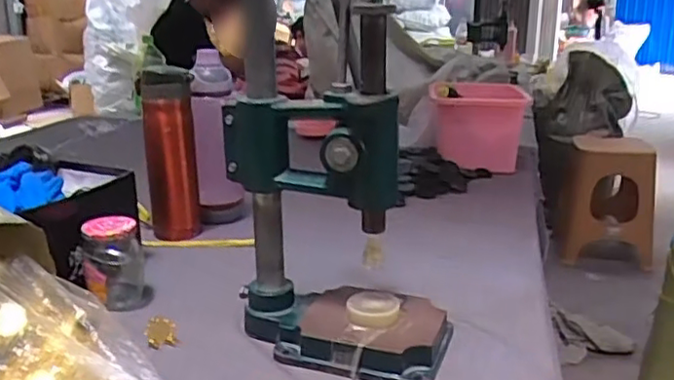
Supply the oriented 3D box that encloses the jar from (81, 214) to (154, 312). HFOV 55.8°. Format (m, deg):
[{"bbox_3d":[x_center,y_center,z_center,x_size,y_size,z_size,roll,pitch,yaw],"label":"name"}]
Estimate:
[{"bbox_3d":[-0.245,0.078,0.706,0.066,0.094,0.059,-5,17,-19],"label":"jar"}]

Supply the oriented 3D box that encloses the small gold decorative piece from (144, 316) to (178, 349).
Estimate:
[{"bbox_3d":[-0.172,0.139,0.624,0.028,0.028,0.015,-3,17,-13],"label":"small gold decorative piece"}]

